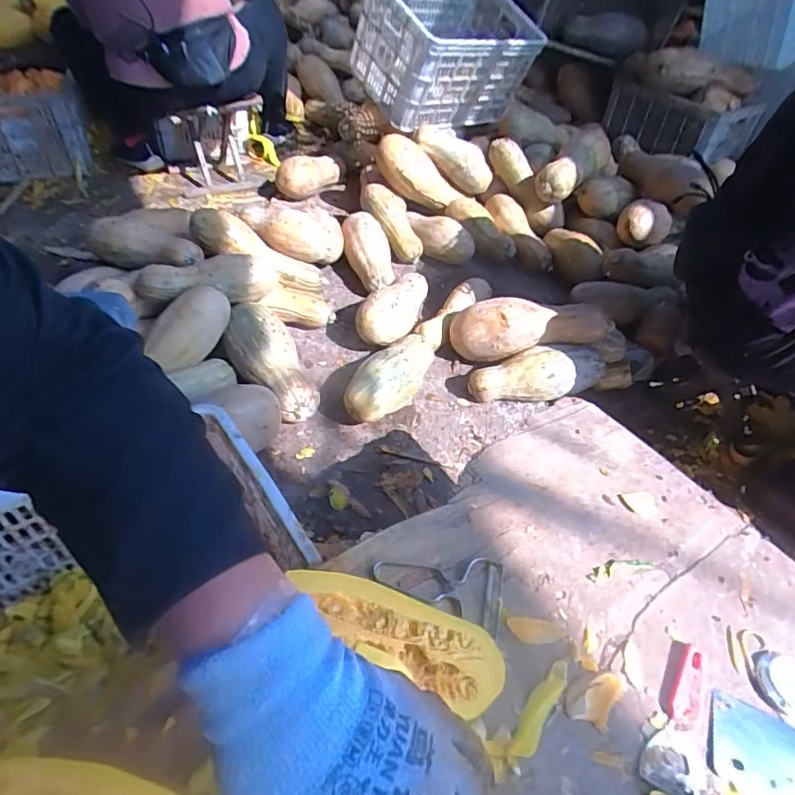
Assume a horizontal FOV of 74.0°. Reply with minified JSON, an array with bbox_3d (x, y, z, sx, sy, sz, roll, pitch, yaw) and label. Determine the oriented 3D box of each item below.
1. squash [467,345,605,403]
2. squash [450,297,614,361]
[{"bbox_3d":[0.318,-0.046,1.214,0.308,0.110,0.108,-5,48,-9],"label":"squash"},{"bbox_3d":[0.309,-0.172,1.253,0.364,0.113,0.129,-3,47,9],"label":"squash"}]

